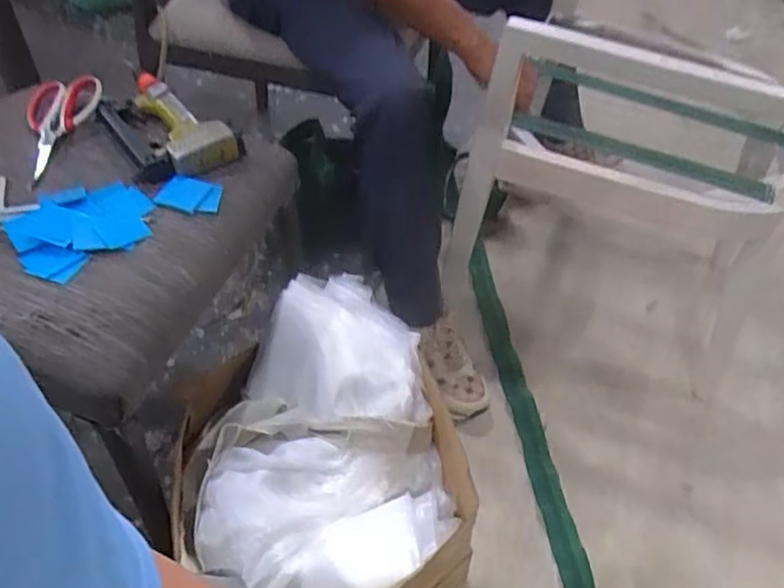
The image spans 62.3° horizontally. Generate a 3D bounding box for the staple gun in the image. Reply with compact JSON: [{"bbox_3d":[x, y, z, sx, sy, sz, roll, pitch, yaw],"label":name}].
[{"bbox_3d":[-0.299,-0.224,0.850,0.133,0.042,0.206,-25,55,-25],"label":"staple gun"}]

